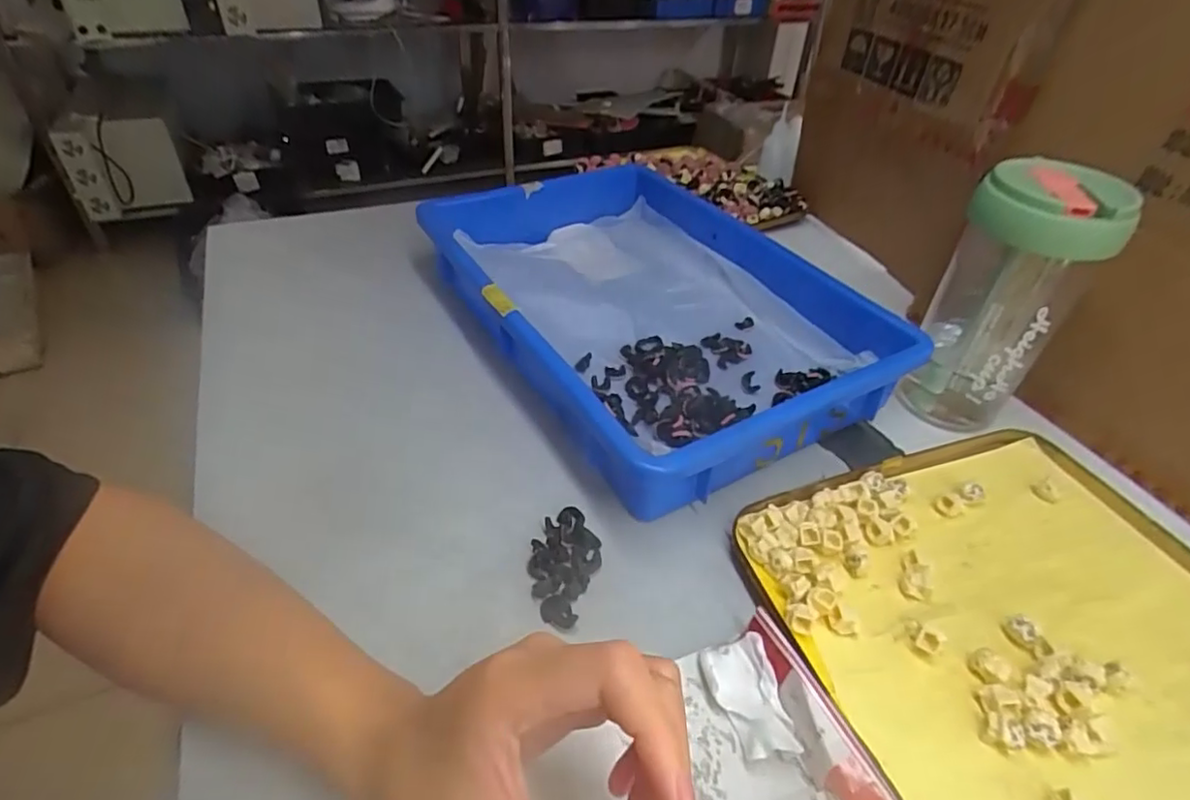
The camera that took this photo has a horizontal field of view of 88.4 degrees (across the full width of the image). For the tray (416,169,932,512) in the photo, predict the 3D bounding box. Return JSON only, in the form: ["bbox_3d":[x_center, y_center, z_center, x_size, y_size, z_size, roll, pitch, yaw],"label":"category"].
[{"bbox_3d":[0.035,-0.082,0.493,0.249,0.058,0.362,-19,45,-25],"label":"tray"}]

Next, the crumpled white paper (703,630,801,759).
[{"bbox_3d":[0.070,0.137,0.282,0.030,0.016,0.052,-5,41,-11],"label":"crumpled white paper"}]

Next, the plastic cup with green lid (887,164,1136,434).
[{"bbox_3d":[0.271,-0.068,0.408,0.079,0.159,0.071,27,47,26],"label":"plastic cup with green lid"}]

